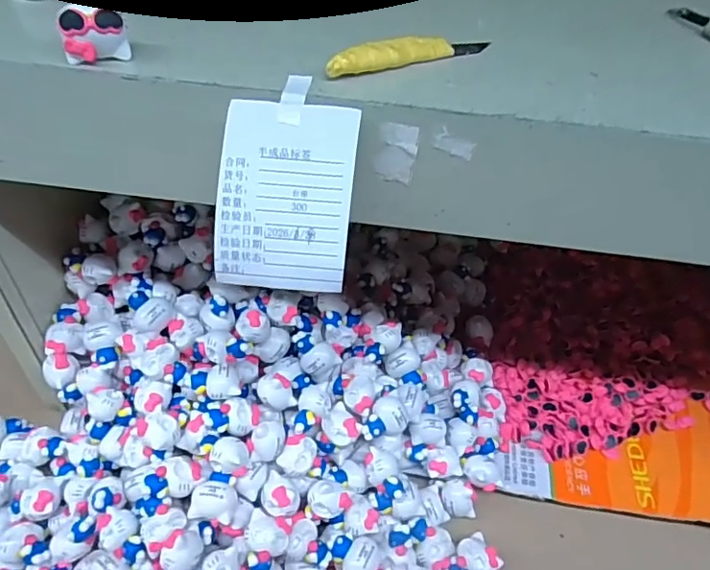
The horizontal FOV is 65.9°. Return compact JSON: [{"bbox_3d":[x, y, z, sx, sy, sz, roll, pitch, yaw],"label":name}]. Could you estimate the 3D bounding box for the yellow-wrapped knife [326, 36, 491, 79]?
[{"bbox_3d":[0.025,-0.103,0.241,0.084,0.010,0.012,-24,52,-26],"label":"yellow-wrapped knife"}]

